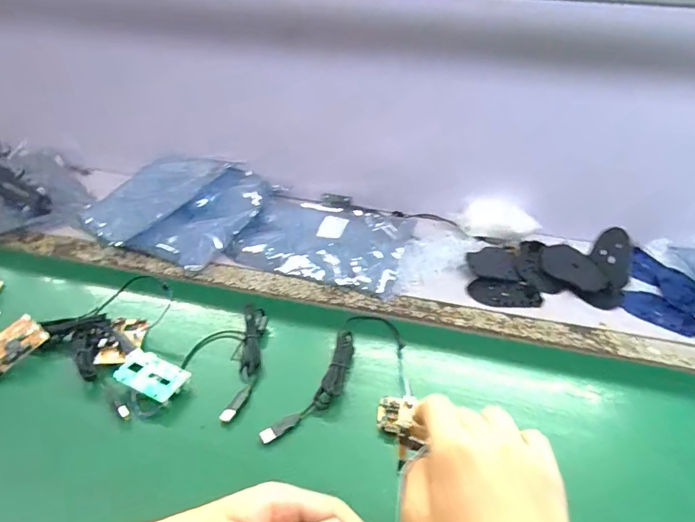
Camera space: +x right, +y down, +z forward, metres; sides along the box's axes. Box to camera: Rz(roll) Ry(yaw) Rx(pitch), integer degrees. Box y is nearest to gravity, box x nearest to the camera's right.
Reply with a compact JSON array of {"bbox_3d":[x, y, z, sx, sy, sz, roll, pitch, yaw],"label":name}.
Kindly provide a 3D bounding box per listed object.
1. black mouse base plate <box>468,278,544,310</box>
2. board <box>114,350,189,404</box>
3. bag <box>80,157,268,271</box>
[{"bbox_3d":[0.235,0.049,0.661,0.105,0.006,0.060,7,38,6],"label":"black mouse base plate"},{"bbox_3d":[-0.231,0.134,0.520,0.085,0.017,0.046,19,40,20],"label":"board"},{"bbox_3d":[-0.305,-0.106,0.780,0.266,0.055,0.247,14,39,14],"label":"bag"}]

